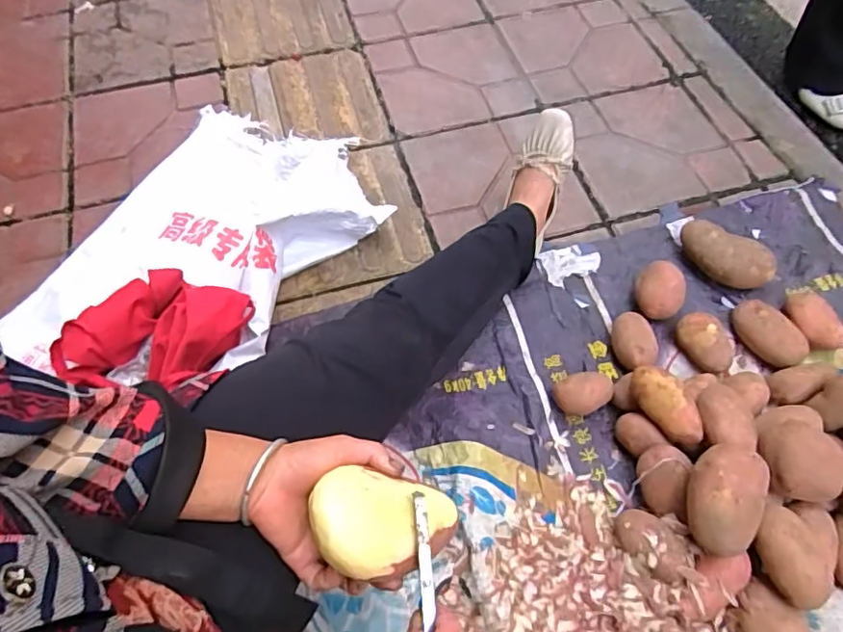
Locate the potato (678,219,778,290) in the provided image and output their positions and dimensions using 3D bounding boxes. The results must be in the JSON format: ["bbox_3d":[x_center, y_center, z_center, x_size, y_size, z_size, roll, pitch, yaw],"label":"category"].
[{"bbox_3d":[0.486,-0.096,0.917,0.148,0.056,0.078,29,66,18],"label":"potato"}]

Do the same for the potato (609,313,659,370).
[{"bbox_3d":[0.321,0.040,0.866,0.059,0.043,0.095,-4,60,1],"label":"potato"}]

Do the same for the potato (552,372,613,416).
[{"bbox_3d":[0.230,0.111,0.818,0.077,0.053,0.057,-7,60,-1],"label":"potato"}]

